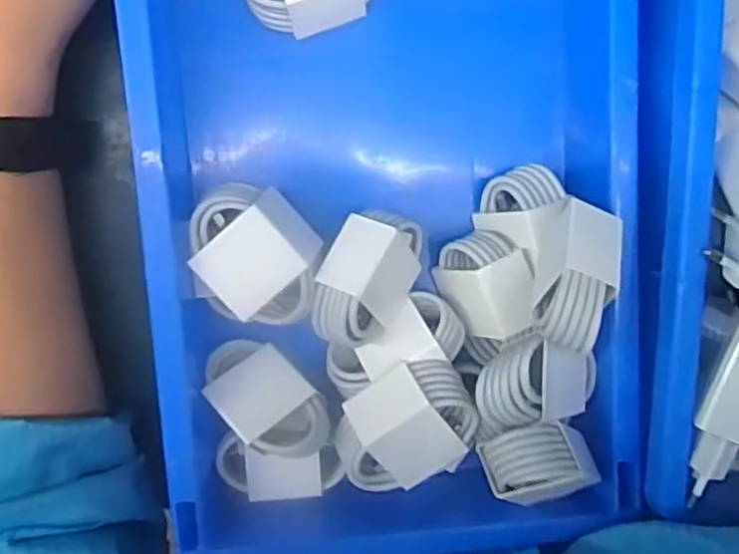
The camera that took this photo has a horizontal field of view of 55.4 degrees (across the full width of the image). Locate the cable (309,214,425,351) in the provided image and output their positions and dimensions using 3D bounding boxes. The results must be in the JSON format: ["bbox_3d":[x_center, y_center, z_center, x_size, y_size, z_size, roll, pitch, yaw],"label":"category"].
[{"bbox_3d":[0.001,0.000,0.322,0.029,0.040,0.063,31,90,27],"label":"cable"}]

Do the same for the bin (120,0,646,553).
[{"bbox_3d":[0.011,-0.034,0.312,0.206,0.080,0.328,-3,94,-1],"label":"bin"}]

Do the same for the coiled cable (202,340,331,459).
[{"bbox_3d":[-0.048,0.059,0.327,0.038,0.023,0.062,-39,65,-22],"label":"coiled cable"}]

